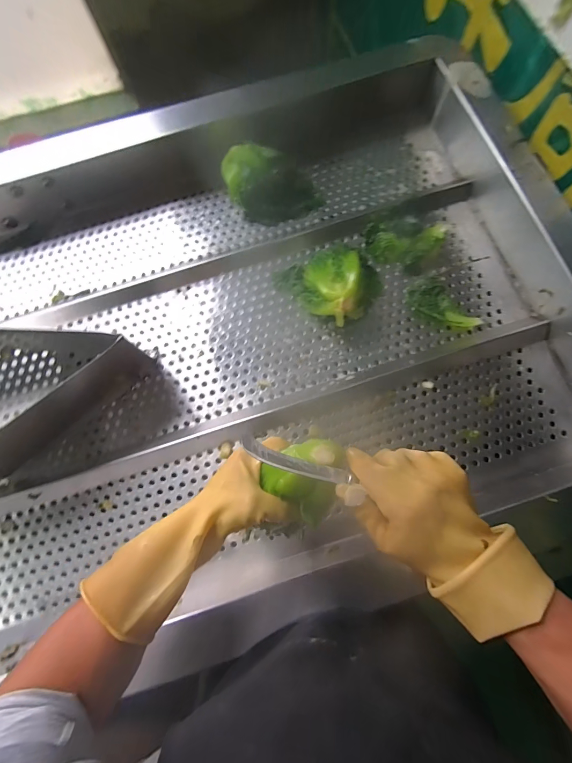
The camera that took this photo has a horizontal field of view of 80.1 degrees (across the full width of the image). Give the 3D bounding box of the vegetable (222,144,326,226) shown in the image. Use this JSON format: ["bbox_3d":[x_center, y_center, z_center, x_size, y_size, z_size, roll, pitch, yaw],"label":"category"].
[{"bbox_3d":[-0.029,-0.383,0.673,0.191,0.087,0.101,14,78,5],"label":"vegetable"}]

